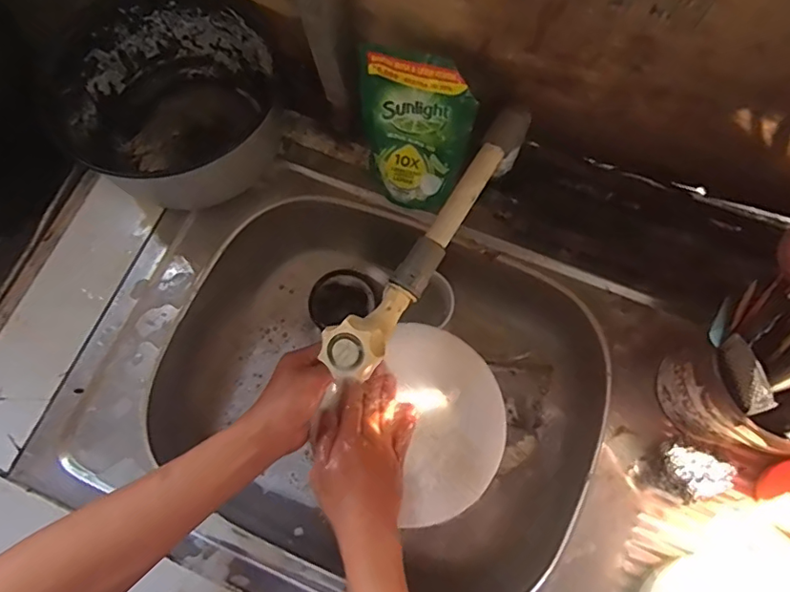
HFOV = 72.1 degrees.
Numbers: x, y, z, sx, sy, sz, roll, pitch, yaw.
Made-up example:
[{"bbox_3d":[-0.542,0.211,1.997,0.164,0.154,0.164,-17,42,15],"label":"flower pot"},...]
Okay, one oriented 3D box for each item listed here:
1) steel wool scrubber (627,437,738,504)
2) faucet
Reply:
[{"bbox_3d":[0.282,0.170,0.528,0.061,0.053,0.070,43,78,11],"label":"steel wool scrubber"},{"bbox_3d":[0.038,-0.053,0.485,0.041,0.062,0.308,32,68,9],"label":"faucet"}]

